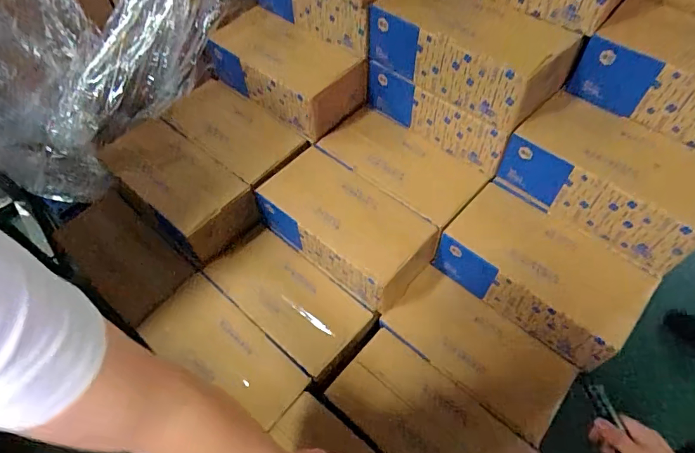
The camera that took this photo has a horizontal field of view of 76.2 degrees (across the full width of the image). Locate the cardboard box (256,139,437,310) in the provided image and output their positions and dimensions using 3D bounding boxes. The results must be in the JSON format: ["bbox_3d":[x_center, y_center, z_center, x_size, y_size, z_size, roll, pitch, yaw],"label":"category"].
[{"bbox_3d":[-0.008,0.002,0.893,0.335,0.120,0.183,33,63,22],"label":"cardboard box"}]

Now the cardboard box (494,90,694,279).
[{"bbox_3d":[0.450,-0.085,0.759,0.330,0.147,0.174,36,64,24],"label":"cardboard box"}]

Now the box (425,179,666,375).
[{"bbox_3d":[0.336,0.074,0.795,0.321,0.126,0.181,36,64,24],"label":"box"}]

